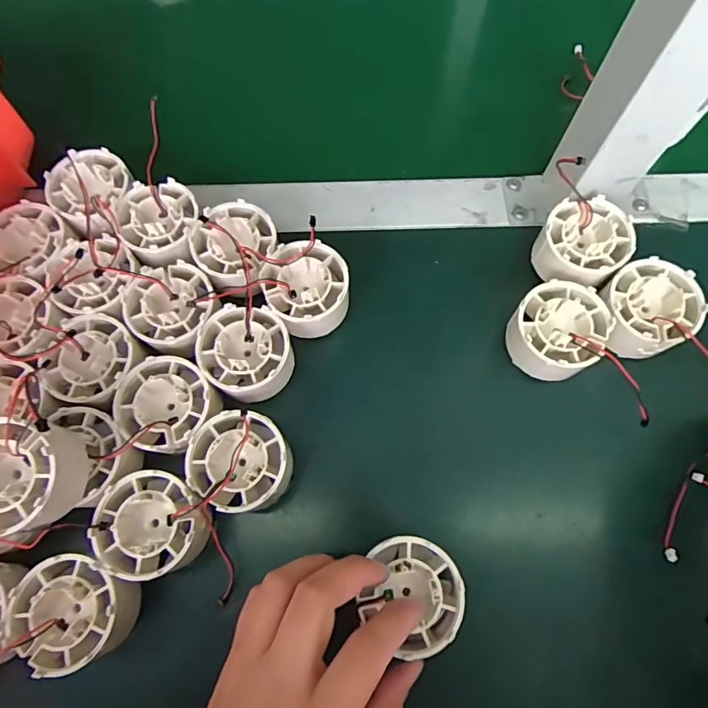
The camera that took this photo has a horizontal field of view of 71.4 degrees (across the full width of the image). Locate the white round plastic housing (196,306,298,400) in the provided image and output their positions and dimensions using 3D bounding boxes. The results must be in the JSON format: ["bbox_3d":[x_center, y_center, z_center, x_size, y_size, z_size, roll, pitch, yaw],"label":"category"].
[{"bbox_3d":[-0.063,0.001,0.291,0.050,0.033,0.051,0,71,1],"label":"white round plastic housing"}]

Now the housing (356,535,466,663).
[{"bbox_3d":[0.029,0.116,0.242,0.046,0.018,0.051,-43,76,-12],"label":"housing"}]

